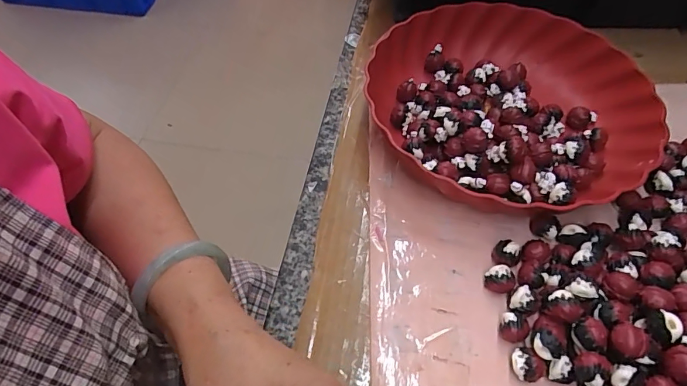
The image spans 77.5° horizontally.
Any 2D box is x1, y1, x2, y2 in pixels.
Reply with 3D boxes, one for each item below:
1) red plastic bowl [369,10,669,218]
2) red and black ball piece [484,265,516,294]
[{"bbox_3d":[0.148,-0.083,0.381,0.234,0.043,0.240,-18,57,-12],"label":"red plastic bowl"},{"bbox_3d":[0.111,0.062,0.306,0.020,0.017,0.017,20,57,13],"label":"red and black ball piece"}]

